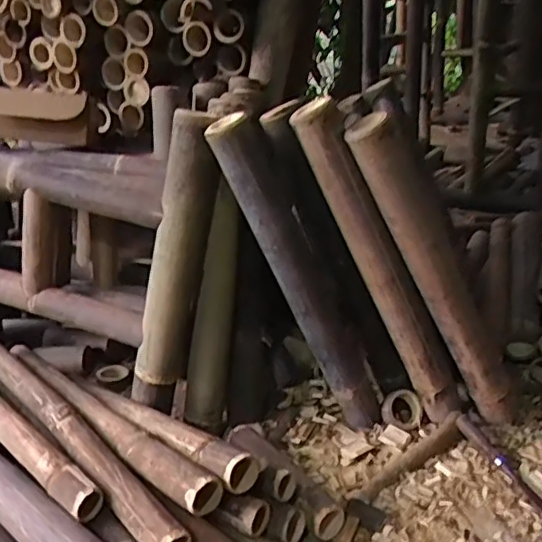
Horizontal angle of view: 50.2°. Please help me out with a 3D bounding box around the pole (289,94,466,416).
[{"bbox_3d":[0.191,0.008,0.969,0.074,0.610,0.055,-23,21,12],"label":"pole"}]

